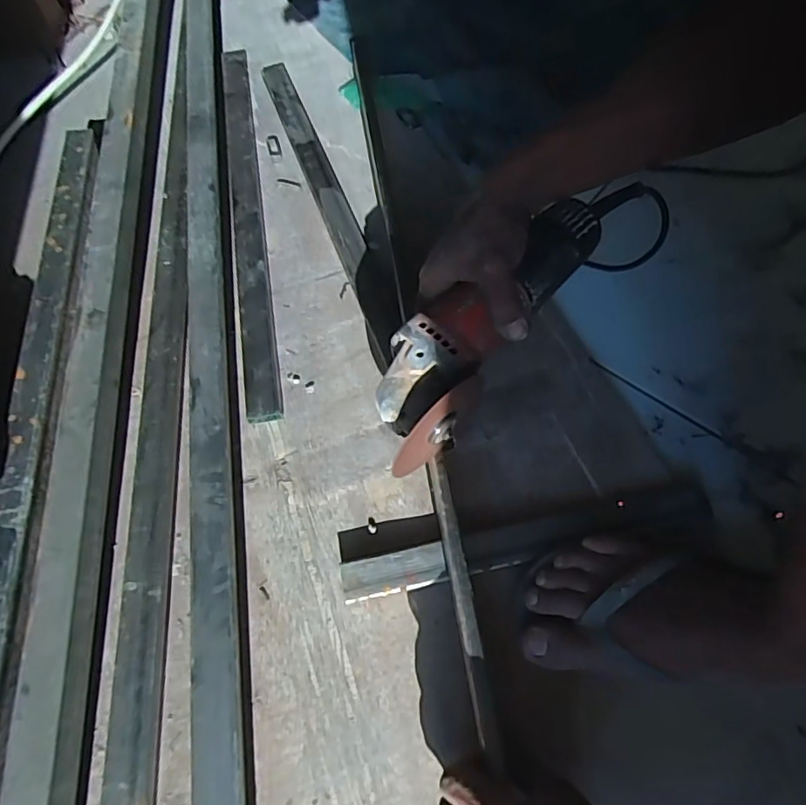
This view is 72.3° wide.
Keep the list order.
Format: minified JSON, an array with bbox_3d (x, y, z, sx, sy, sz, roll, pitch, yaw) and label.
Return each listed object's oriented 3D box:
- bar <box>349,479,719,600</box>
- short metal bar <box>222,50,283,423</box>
[{"bbox_3d":[0.109,0.118,0.474,0.322,0.027,0.033,-11,63,-5],"label":"bar"},{"bbox_3d":[-0.191,-0.243,0.674,0.039,0.019,0.600,-9,63,-4],"label":"short metal bar"}]

